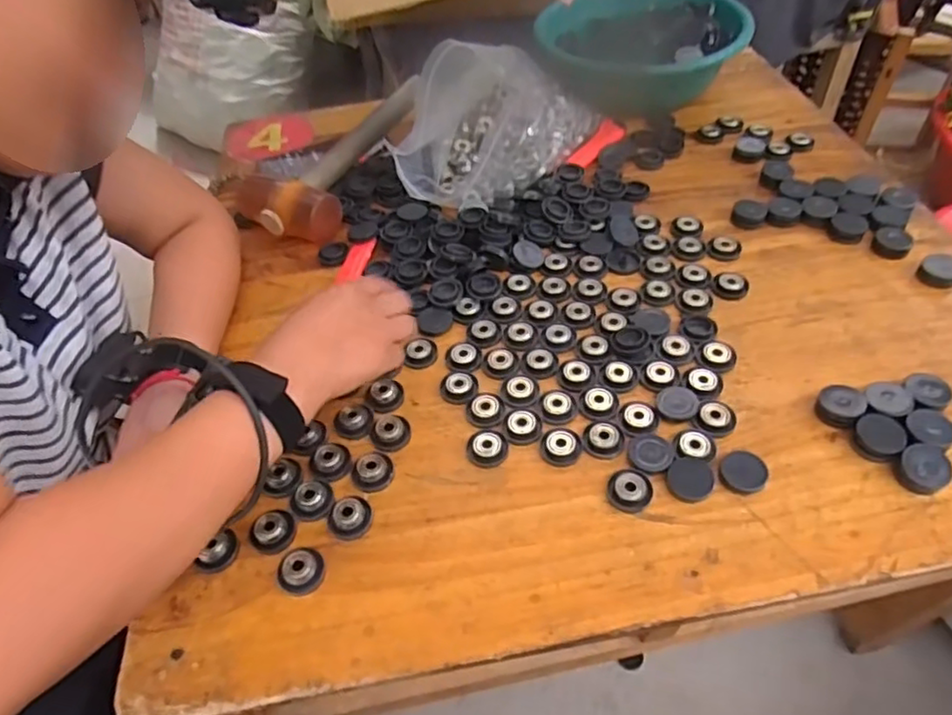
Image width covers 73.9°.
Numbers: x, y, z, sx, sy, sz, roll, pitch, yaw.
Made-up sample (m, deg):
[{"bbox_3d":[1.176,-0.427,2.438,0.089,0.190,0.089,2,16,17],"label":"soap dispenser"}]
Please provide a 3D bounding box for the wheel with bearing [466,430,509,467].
[{"bbox_3d":[0.009,0.070,0.497,0.032,0.009,0.031,-3,49,3],"label":"wheel with bearing"}]

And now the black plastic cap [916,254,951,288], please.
[{"bbox_3d":[0.425,-0.080,0.579,0.033,0.013,0.034,-3,49,3],"label":"black plastic cap"}]

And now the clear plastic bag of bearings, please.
[{"bbox_3d":[0.018,-0.285,0.710,0.159,0.120,0.254,33,60,29],"label":"clear plastic bag of bearings"}]

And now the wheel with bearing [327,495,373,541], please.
[{"bbox_3d":[-0.092,0.117,0.465,0.030,0.013,0.031,-3,49,3],"label":"wheel with bearing"}]

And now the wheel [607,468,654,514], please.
[{"bbox_3d":[0.113,0.096,0.462,0.030,0.009,0.032,-3,49,3],"label":"wheel"}]

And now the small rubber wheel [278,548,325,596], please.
[{"bbox_3d":[-0.123,0.149,0.443,0.031,0.013,0.030,-3,49,3],"label":"small rubber wheel"}]

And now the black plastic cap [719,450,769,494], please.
[{"bbox_3d":[0.197,0.082,0.465,0.031,0.008,0.034,-3,49,3],"label":"black plastic cap"}]

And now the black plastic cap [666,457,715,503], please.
[{"bbox_3d":[0.157,0.089,0.464,0.032,0.004,0.032,-4,70,11],"label":"black plastic cap"}]

